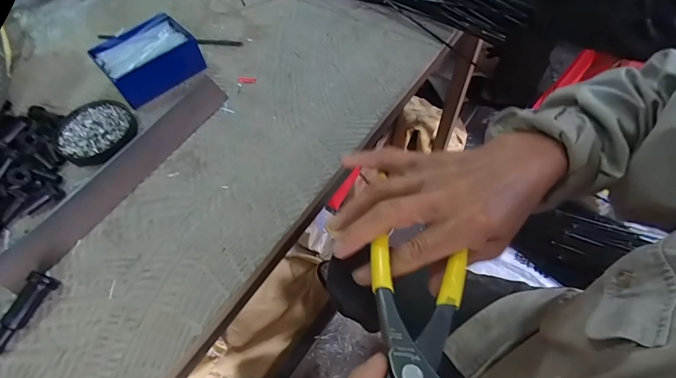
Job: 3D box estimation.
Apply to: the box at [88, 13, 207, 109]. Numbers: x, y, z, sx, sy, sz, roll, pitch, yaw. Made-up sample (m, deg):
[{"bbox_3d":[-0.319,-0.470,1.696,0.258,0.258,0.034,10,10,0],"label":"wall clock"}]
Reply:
[{"bbox_3d":[-0.236,-0.163,0.453,0.106,0.045,0.083,-40,64,-19],"label":"box"}]

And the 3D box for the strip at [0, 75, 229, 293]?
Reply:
[{"bbox_3d":[-0.218,-0.020,0.372,0.008,0.033,0.277,0,47,51],"label":"strip"}]

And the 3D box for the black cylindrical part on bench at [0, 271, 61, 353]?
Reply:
[{"bbox_3d":[-0.268,0.104,0.303,0.021,0.021,0.065,20,61,15],"label":"black cylindrical part on bench"}]

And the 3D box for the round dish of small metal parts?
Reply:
[{"bbox_3d":[-0.280,-0.068,0.414,0.080,0.012,0.082,-2,58,3],"label":"round dish of small metal parts"}]

